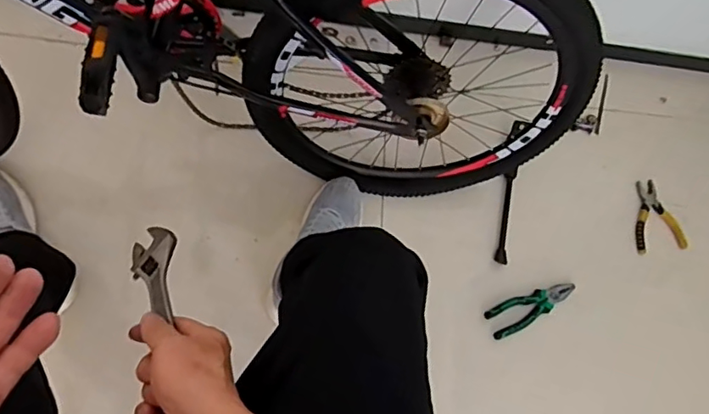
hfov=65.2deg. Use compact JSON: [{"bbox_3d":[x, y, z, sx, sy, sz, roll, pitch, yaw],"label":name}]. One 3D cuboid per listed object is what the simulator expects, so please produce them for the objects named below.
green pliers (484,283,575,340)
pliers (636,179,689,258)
[{"bbox_3d":[0.333,0.186,1.039,0.176,0.015,0.060,-23,78,-14],"label":"green pliers"},{"bbox_3d":[0.600,0.019,1.123,0.100,0.015,0.146,-7,75,-10],"label":"pliers"}]

